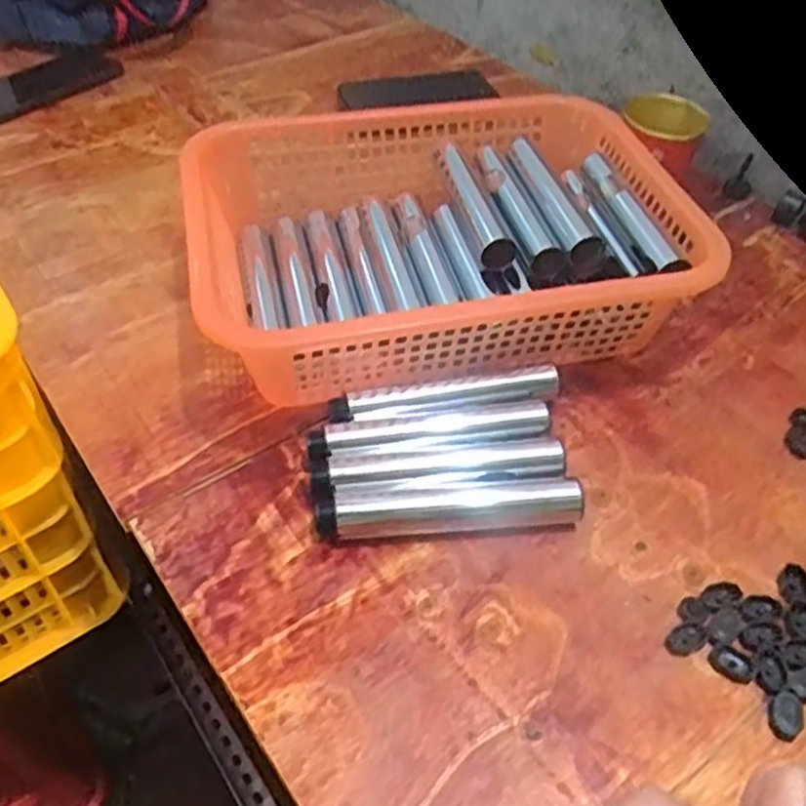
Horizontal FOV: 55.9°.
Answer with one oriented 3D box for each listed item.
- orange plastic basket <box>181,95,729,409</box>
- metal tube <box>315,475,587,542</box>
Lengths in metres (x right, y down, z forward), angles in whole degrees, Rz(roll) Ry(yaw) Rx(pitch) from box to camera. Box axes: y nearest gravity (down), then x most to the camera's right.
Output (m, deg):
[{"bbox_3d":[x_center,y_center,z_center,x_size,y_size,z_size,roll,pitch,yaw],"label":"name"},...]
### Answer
[{"bbox_3d":[0.029,-0.120,0.551,0.343,0.101,0.234,-11,48,-11],"label":"orange plastic basket"},{"bbox_3d":[0.027,0.059,0.443,0.151,0.023,0.030,-5,47,-5],"label":"metal tube"}]

